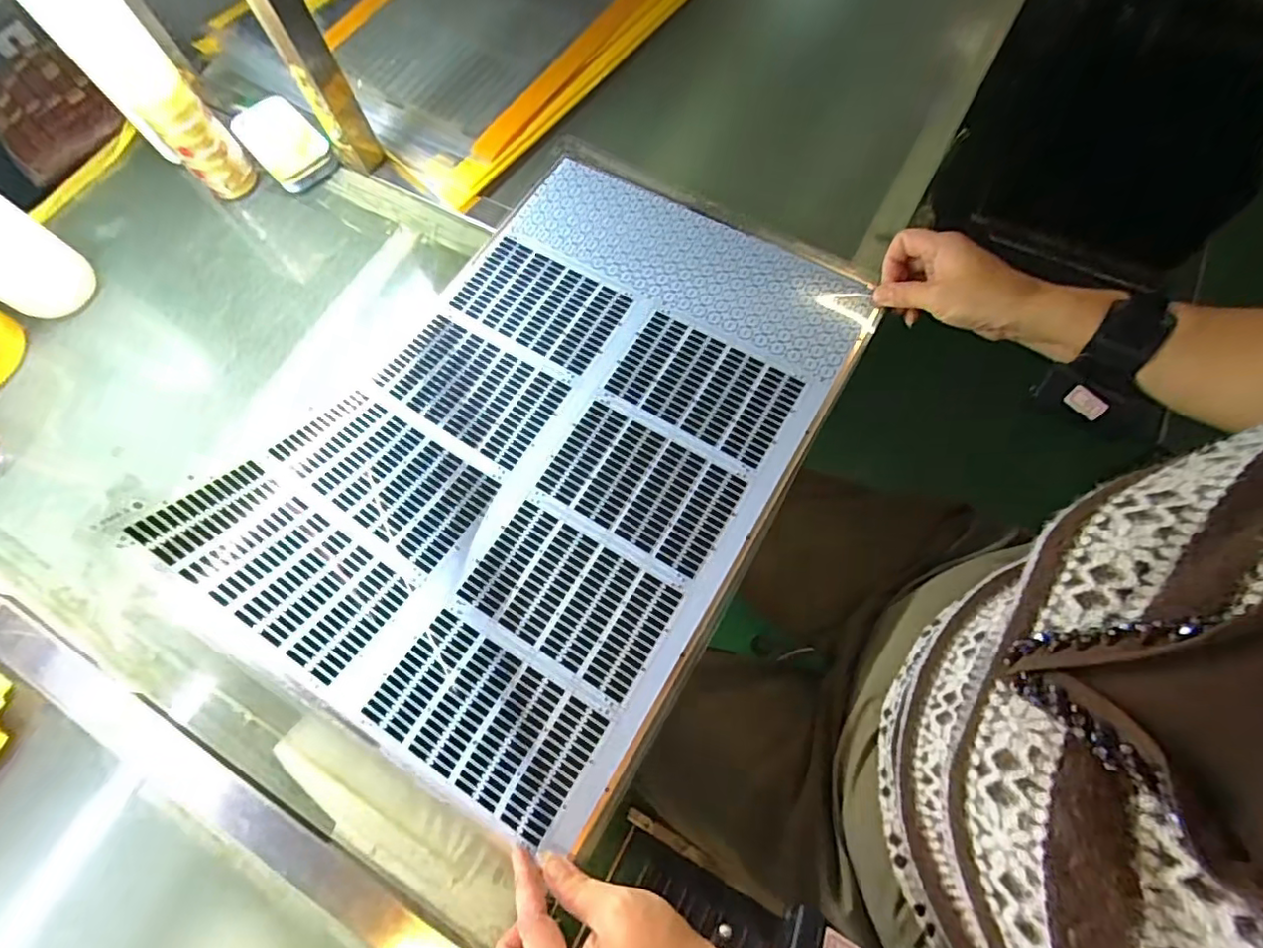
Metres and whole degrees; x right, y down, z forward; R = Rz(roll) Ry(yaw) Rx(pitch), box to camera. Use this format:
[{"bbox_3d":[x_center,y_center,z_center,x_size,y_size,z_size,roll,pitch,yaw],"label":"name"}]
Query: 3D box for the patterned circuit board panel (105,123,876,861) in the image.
[{"bbox_3d":[-0.050,-0.056,0.432,0.336,0.098,0.502,30,74,11],"label":"patterned circuit board panel"}]

